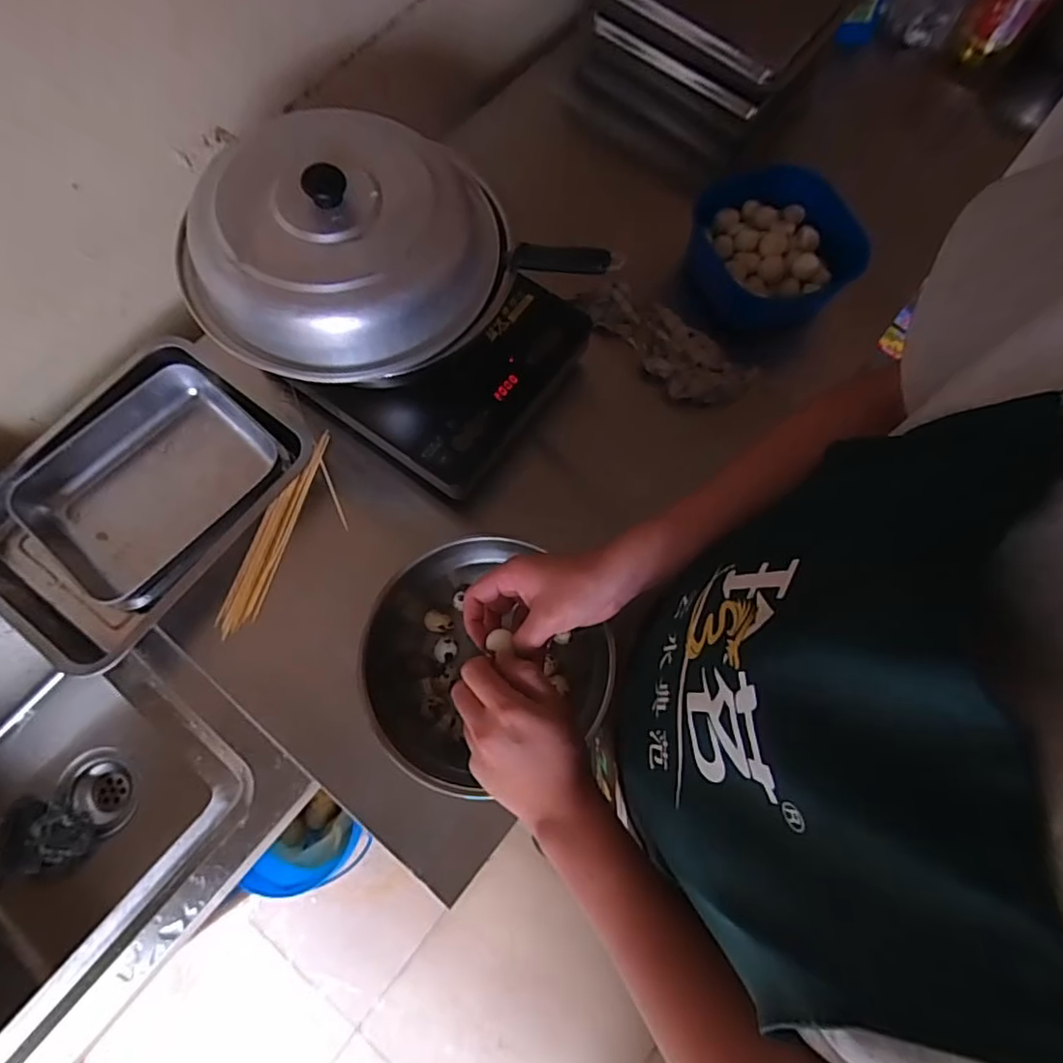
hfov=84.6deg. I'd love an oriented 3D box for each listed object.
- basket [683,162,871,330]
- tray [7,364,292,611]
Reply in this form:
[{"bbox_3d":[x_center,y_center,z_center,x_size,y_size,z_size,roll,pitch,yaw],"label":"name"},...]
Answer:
[{"bbox_3d":[0.346,-0.404,0.843,0.225,0.116,0.216,1,72,-2],"label":"basket"},{"bbox_3d":[-0.442,-0.059,0.684,0.202,0.041,0.259,37,75,9],"label":"tray"}]

